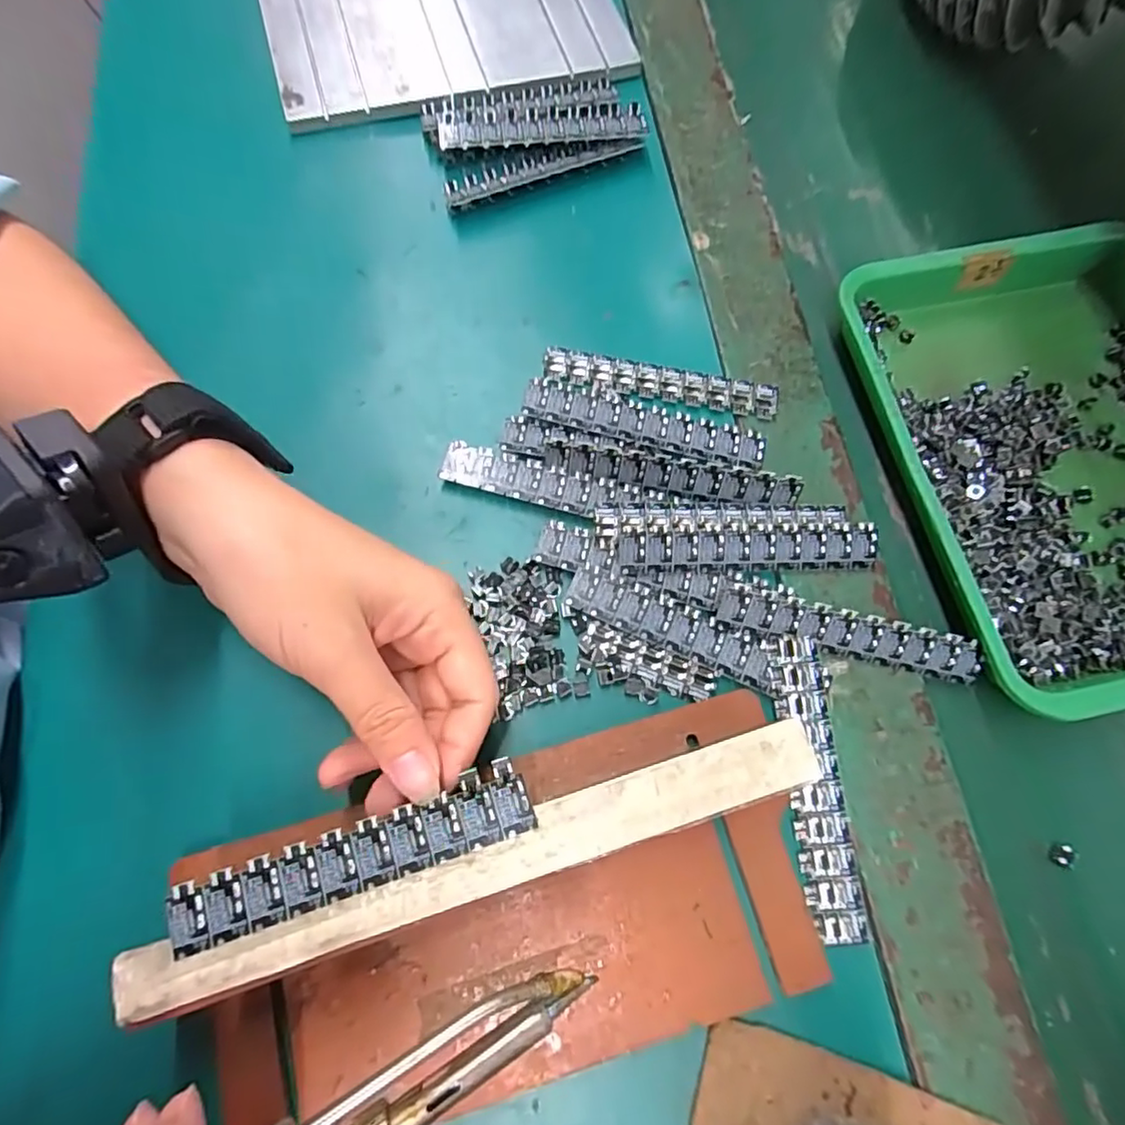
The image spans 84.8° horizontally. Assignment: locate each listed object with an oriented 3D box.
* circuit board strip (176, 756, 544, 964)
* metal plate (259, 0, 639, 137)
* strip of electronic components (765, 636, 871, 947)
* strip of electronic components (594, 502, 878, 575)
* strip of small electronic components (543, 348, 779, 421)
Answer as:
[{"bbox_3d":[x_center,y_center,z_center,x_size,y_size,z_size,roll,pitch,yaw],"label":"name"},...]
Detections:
[{"bbox_3d":[-0.063,0.089,0.186,0.107,0.004,0.021,-18,73,-7],"label":"circuit board strip"},{"bbox_3d":[-0.077,-0.335,0.358,0.190,0.014,0.181,-16,73,-8],"label":"metal plate"},{"bbox_3d":[0.096,0.082,0.230,0.021,0.009,0.107,-3,72,-4],"label":"strip of electronic components"},{"bbox_3d":[0.073,-0.012,0.257,0.115,0.011,0.029,-2,71,-3],"label":"strip of electronic components"},{"bbox_3d":[0.045,-0.084,0.287,0.108,0.004,0.019,11,71,1],"label":"strip of small electronic components"}]

